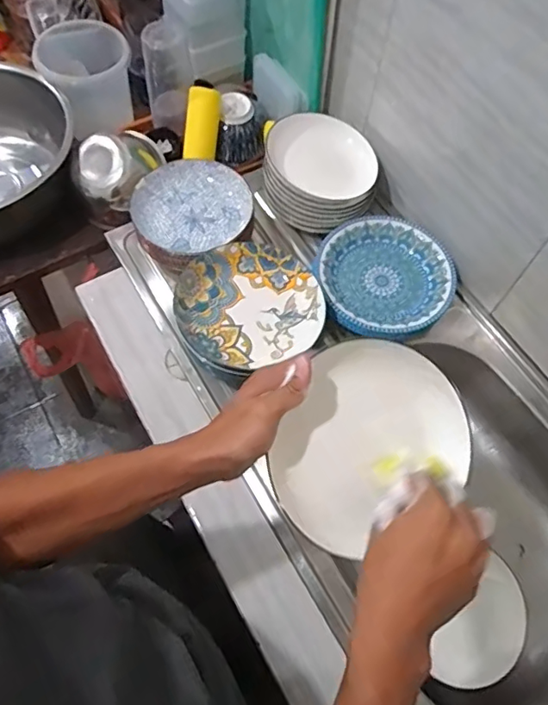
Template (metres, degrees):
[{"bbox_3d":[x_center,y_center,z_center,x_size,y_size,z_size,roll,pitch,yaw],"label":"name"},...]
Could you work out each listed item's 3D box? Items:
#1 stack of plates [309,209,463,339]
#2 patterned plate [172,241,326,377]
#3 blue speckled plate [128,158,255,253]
[{"bbox_3d":[0.181,-0.123,0.891,0.228,0.040,0.223,-40,71,-20],"label":"stack of plates"},{"bbox_3d":[-0.040,-0.074,0.816,0.212,0.032,0.198,1,63,-2],"label":"patterned plate"},{"bbox_3d":[-0.139,-0.252,0.906,0.191,0.039,0.172,-13,64,-9],"label":"blue speckled plate"}]

